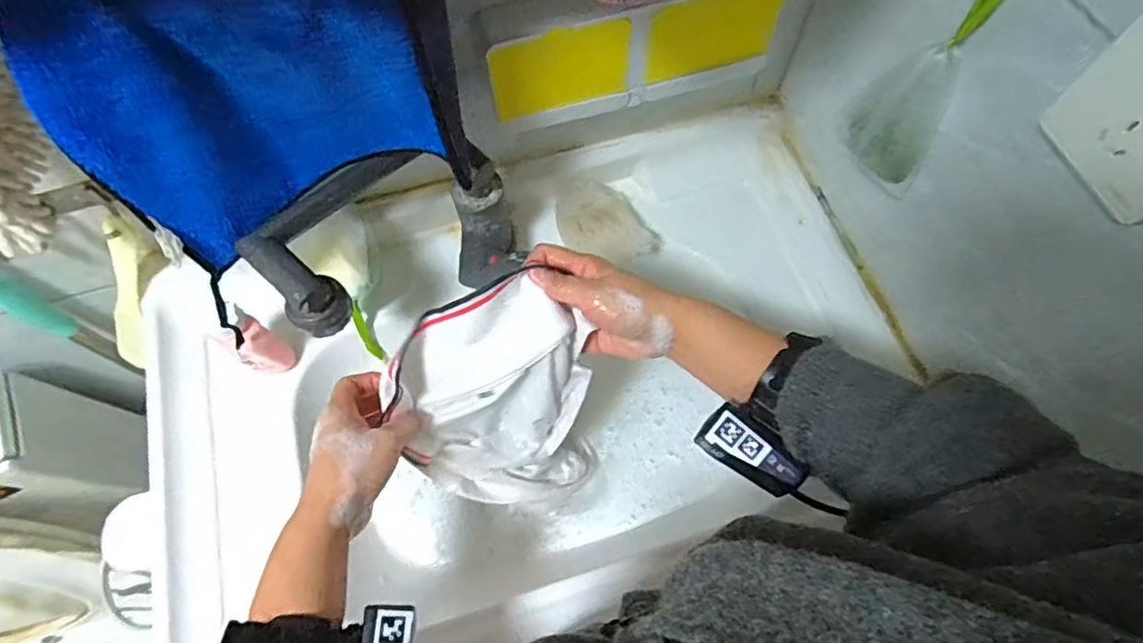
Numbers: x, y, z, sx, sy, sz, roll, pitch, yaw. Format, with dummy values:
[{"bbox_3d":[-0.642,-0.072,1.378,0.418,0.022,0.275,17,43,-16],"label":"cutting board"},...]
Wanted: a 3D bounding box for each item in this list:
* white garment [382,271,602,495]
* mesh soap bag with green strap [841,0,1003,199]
[{"bbox_3d":[-0.059,0.083,0.521,0.150,0.242,0.120,-13,66,-5],"label":"white garment"},{"bbox_3d":[0.265,-0.186,0.431,0.032,0.227,0.070,-26,68,-10],"label":"mesh soap bag with green strap"}]

